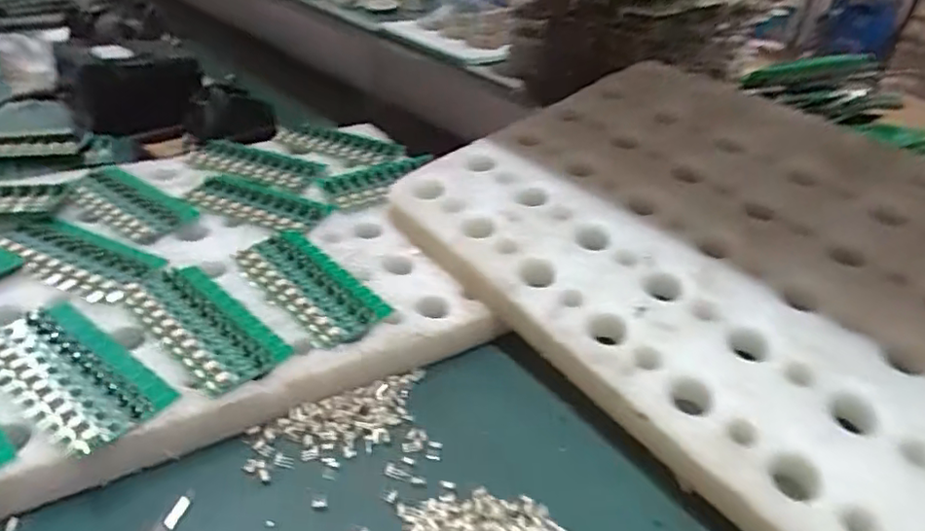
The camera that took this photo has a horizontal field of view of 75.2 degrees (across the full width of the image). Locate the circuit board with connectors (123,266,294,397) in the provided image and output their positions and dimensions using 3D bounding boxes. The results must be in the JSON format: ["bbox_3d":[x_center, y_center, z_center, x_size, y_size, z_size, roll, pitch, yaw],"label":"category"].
[{"bbox_3d":[-0.186,0.040,0.429,0.139,0.009,0.060,30,42,30],"label":"circuit board with connectors"}]

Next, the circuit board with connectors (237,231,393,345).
[{"bbox_3d":[-0.121,0.013,0.474,0.140,0.008,0.064,31,43,32],"label":"circuit board with connectors"}]

